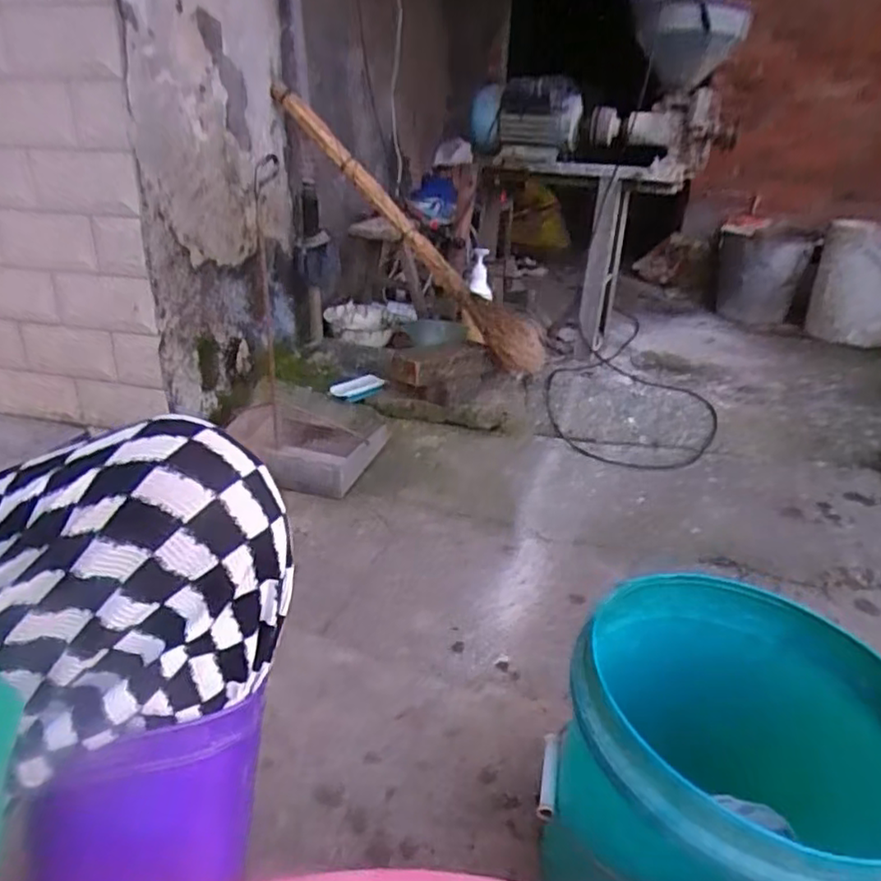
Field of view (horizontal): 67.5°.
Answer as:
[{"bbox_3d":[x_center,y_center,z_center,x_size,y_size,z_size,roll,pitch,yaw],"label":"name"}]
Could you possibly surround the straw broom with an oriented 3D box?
[{"bbox_3d":[-0.061,-0.478,1.530,0.846,0.139,0.129,47,33,-1],"label":"straw broom"}]

